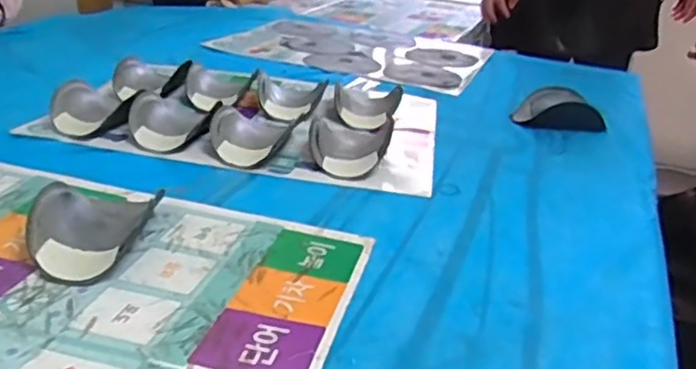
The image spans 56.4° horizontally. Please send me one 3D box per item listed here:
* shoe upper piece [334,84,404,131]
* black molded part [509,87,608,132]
[{"bbox_3d":[0.026,-0.115,0.978,0.101,0.040,0.083,6,25,1],"label":"shoe upper piece"},{"bbox_3d":[0.344,-0.125,1.057,0.141,0.038,0.135,12,26,15],"label":"black molded part"}]

